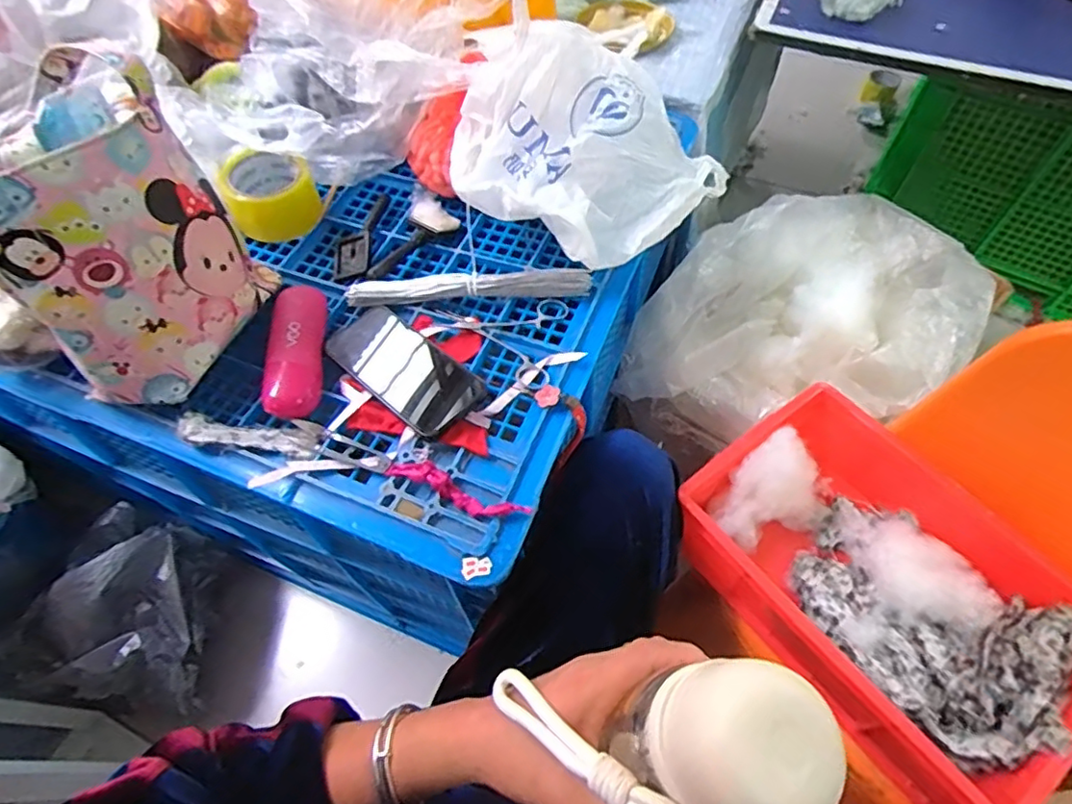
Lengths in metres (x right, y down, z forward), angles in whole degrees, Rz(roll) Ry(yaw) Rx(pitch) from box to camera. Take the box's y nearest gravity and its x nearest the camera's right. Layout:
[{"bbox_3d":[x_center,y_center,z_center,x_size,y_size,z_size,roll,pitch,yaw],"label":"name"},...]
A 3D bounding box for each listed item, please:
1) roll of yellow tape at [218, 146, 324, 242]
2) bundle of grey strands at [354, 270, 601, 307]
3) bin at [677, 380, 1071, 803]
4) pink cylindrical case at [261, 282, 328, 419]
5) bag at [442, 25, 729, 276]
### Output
[{"bbox_3d":[-0.306,-0.247,0.697,0.096,0.064,0.107,-13,59,-6],"label":"roll of yellow tape"},{"bbox_3d":[-0.070,-0.123,0.637,0.254,0.023,0.028,-3,59,0],"label":"bundle of grey strands"},{"bbox_3d":[0.351,0.171,0.610,0.259,0.096,0.359,-34,64,-18],"label":"bin"},{"bbox_3d":[-0.233,-0.049,0.593,0.059,0.046,0.149,-3,59,0],"label":"pink cylindrical case"},{"bbox_3d":[0.052,-0.287,0.635,0.241,0.138,0.285,38,67,22],"label":"bag"}]

